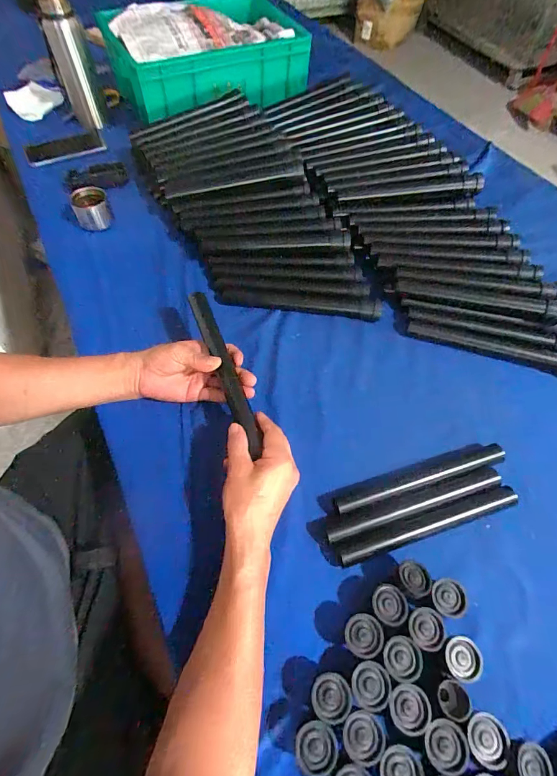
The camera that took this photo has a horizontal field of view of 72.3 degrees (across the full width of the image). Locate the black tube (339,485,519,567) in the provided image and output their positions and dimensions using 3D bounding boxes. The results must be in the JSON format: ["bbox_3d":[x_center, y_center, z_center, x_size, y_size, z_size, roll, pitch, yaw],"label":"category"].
[{"bbox_3d":[0.172,0.157,0.436,0.218,0.021,0.023,-15,61,-10],"label":"black tube"}]

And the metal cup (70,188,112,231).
[{"bbox_3d":[-0.328,-0.316,0.668,0.058,0.046,0.057,1,59,-1],"label":"metal cup"}]

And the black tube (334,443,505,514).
[{"bbox_3d":[0.171,0.111,0.462,0.217,0.024,0.025,-14,61,-10],"label":"black tube"}]

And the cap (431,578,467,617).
[{"bbox_3d":[0.170,0.216,0.393,0.034,0.034,0.033,1,59,-1],"label":"cap"}]

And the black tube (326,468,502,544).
[{"bbox_3d":[0.159,0.136,0.450,0.218,0.021,0.027,-15,61,-10],"label":"black tube"}]

